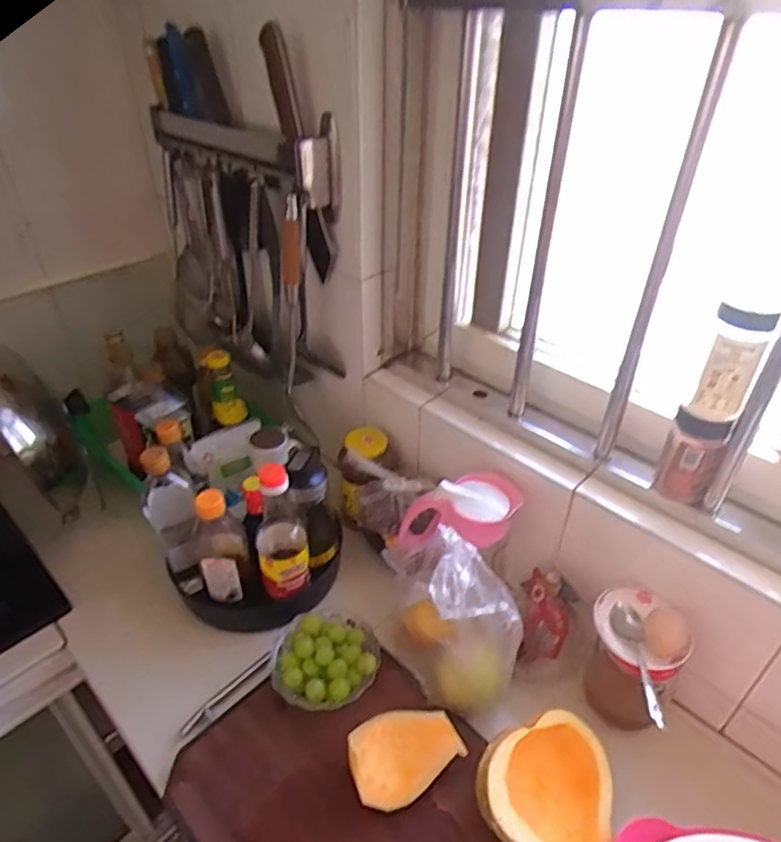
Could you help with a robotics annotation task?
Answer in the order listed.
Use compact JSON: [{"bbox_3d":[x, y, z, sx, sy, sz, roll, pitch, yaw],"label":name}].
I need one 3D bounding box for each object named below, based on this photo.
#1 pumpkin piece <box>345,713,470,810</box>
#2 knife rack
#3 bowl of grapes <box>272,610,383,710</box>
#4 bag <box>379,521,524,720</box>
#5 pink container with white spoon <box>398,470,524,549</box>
[{"bbox_3d":[0.012,0.371,0.650,0.123,0.035,0.091,-21,43,-26],"label":"pumpkin piece"},{"bbox_3d":[-0.230,-0.322,0.930,0.147,0.482,0.405,-29,47,-33],"label":"knife rack"},{"bbox_3d":[-0.080,0.298,0.726,0.130,0.048,0.122,1,37,0],"label":"bowl of grapes"},{"bbox_3d":[0.064,0.230,0.696,0.087,0.235,0.174,-21,43,-26],"label":"bag"},{"bbox_3d":[0.092,0.126,0.780,0.154,0.110,0.086,9,38,11],"label":"pink container with white spoon"}]

